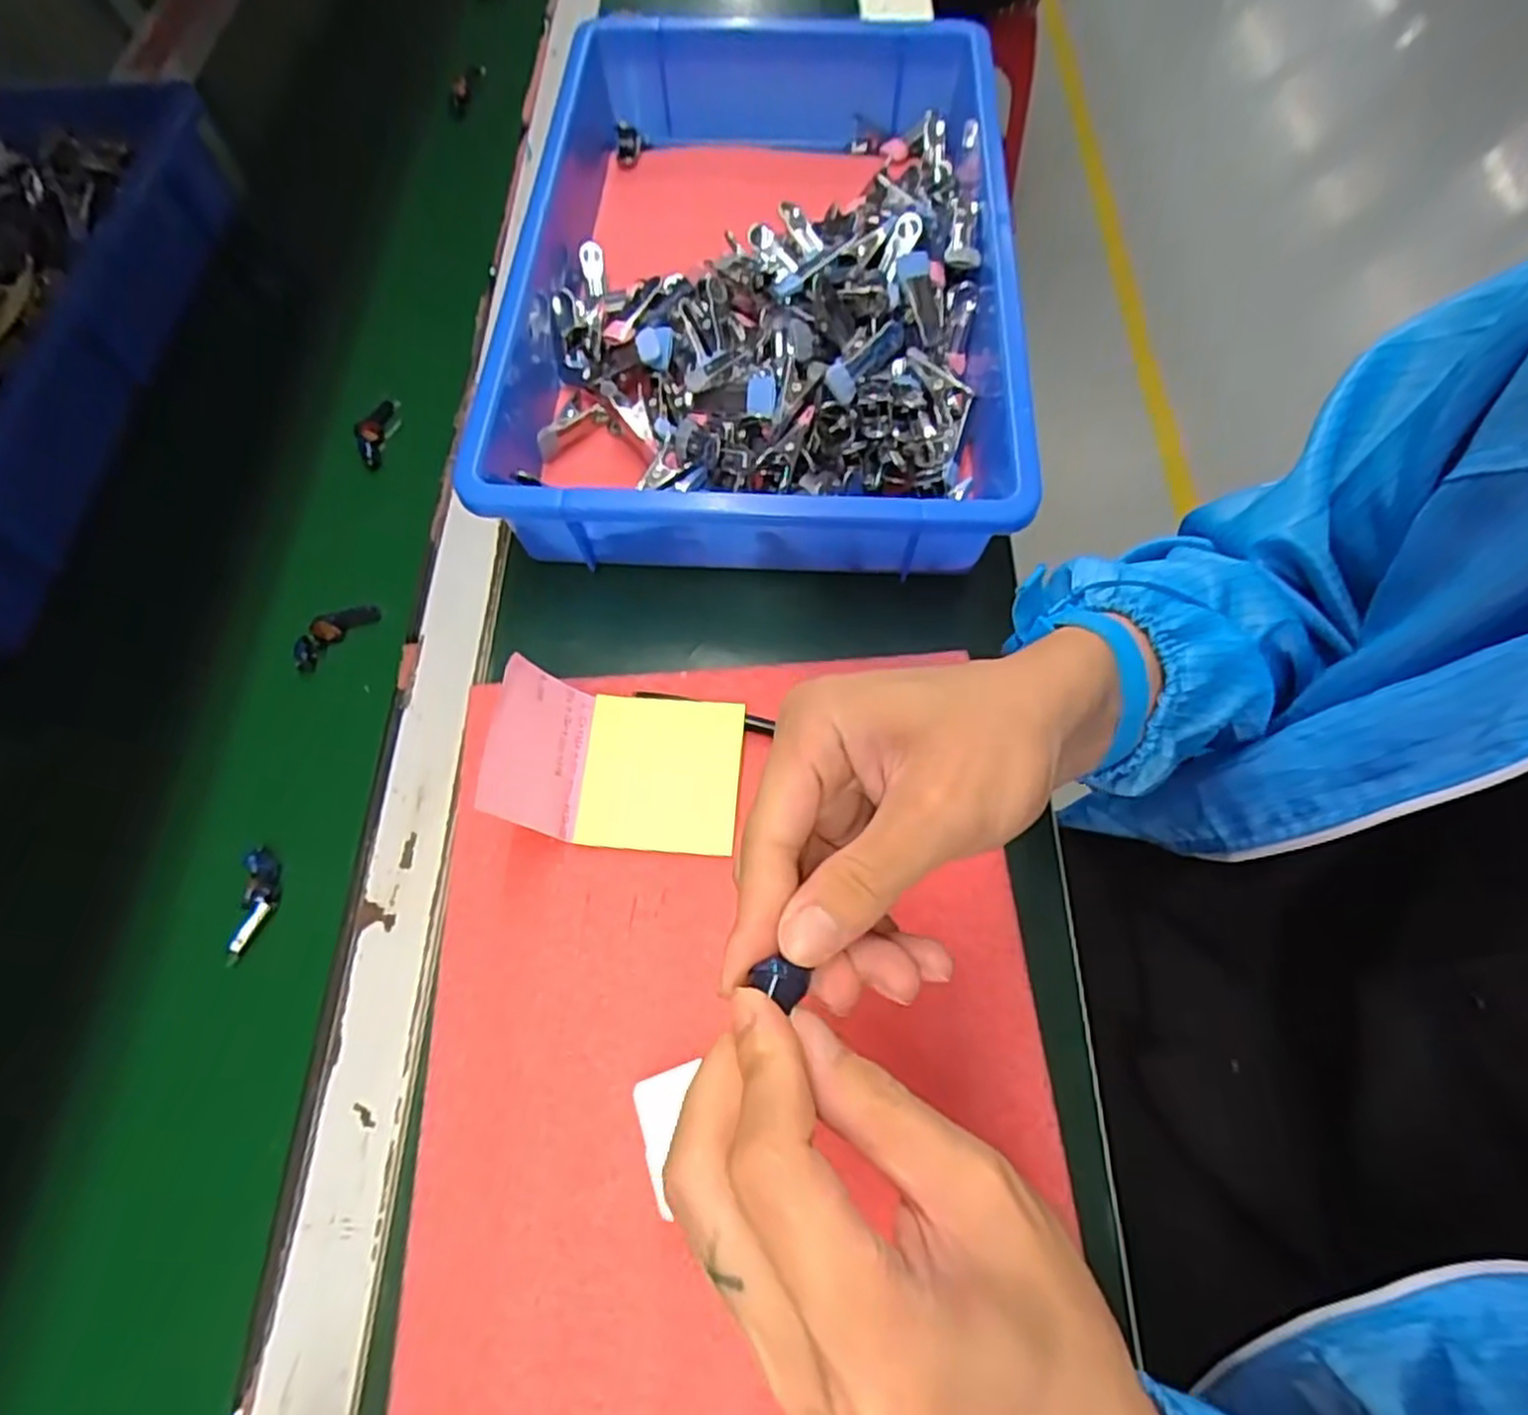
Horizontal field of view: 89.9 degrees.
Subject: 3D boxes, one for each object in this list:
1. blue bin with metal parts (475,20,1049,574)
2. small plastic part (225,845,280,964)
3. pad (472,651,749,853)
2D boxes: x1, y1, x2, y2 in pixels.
[{"bbox_3d":[0.003,-0.285,0.501,0.304,0.083,0.446,1,66,3],"label":"blue bin with metal parts"},{"bbox_3d":[-0.246,0.095,0.370,0.018,0.008,0.054,-6,66,-1],"label":"small plastic part"},{"bbox_3d":[-0.072,0.021,0.365,0.098,0.050,0.080,4,66,4],"label":"pad"}]

